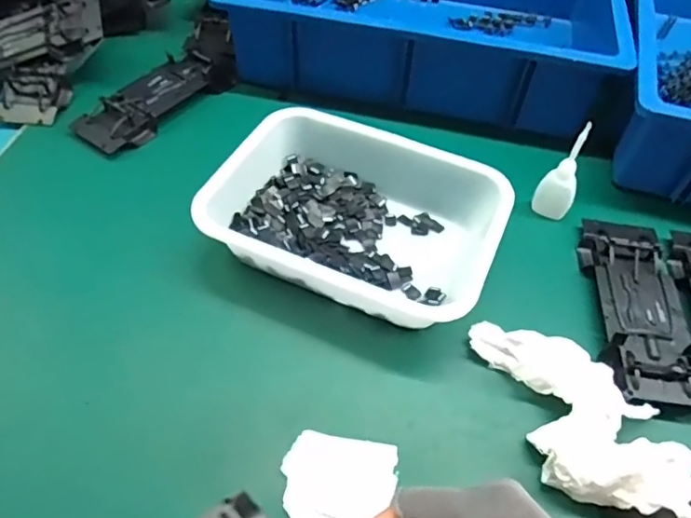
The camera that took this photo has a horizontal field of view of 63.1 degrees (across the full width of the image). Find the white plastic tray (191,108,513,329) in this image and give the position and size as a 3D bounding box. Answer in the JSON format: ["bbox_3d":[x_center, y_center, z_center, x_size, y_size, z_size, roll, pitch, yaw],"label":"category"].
[{"bbox_3d":[0.013,-0.044,0.524,0.250,0.059,0.198,21,52,12],"label":"white plastic tray"}]

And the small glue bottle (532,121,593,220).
[{"bbox_3d":[0.209,-0.083,0.537,0.031,0.100,0.025,1,51,-3],"label":"small glue bottle"}]

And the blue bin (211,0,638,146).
[{"bbox_3d":[0.113,-0.325,0.723,0.453,0.108,0.347,14,51,7],"label":"blue bin"}]

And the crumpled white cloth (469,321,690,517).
[{"bbox_3d":[0.177,0.112,0.425,0.098,0.039,0.184,-11,53,-11],"label":"crumpled white cloth"}]

